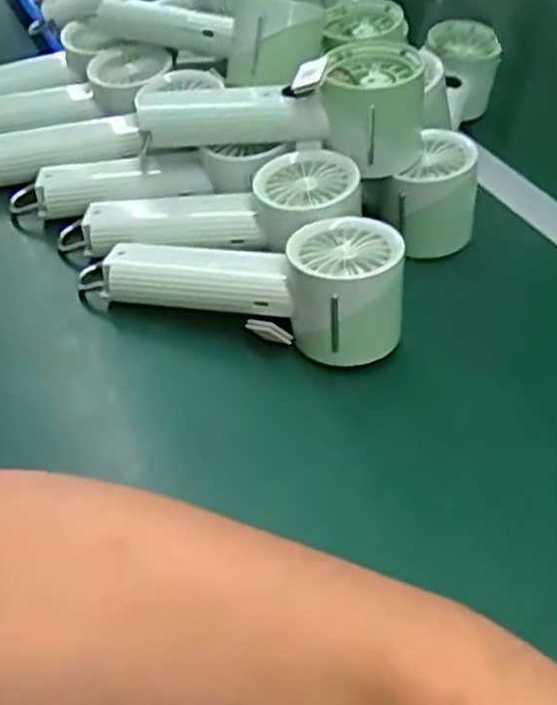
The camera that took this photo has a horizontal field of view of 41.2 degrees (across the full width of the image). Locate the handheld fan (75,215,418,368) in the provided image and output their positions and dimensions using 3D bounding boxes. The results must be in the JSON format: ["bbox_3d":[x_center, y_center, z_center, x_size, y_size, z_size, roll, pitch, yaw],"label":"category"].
[{"bbox_3d":[-0.016,-0.050,0.425,0.181,0.056,0.066,17,46,14],"label":"handheld fan"}]

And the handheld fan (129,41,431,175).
[{"bbox_3d":[0.001,-0.149,0.450,0.176,0.056,0.069,-1,44,-4],"label":"handheld fan"}]

